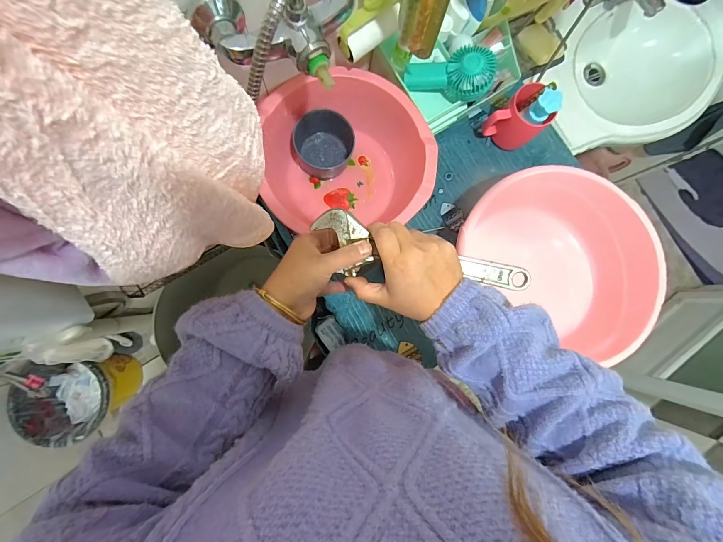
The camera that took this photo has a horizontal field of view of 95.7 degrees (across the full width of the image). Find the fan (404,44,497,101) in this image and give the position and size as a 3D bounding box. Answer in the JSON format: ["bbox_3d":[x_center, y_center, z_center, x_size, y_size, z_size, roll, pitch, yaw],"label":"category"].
[{"bbox_3d":[0.143,-0.320,0.536,0.141,0.065,0.062,3,84,11],"label":"fan"}]

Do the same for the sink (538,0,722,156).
[{"bbox_3d":[0.668,-0.487,0.829,0.518,0.156,0.347,-22,87,-6],"label":"sink"}]

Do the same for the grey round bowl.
[{"bbox_3d":[-0.067,-0.235,0.601,0.115,0.076,0.103,-16,86,-6],"label":"grey round bowl"}]

